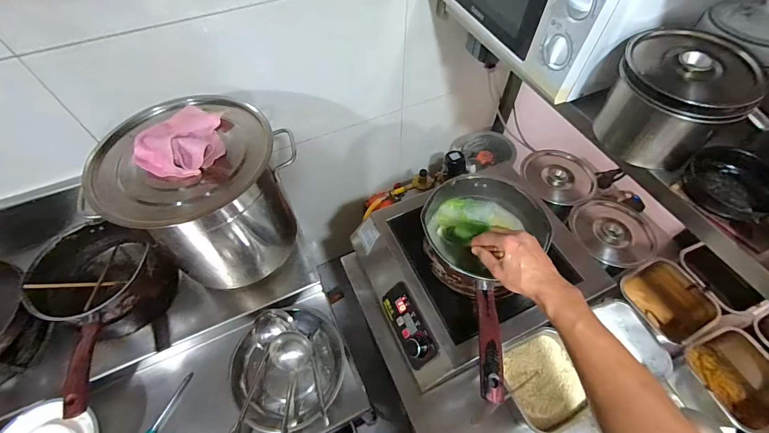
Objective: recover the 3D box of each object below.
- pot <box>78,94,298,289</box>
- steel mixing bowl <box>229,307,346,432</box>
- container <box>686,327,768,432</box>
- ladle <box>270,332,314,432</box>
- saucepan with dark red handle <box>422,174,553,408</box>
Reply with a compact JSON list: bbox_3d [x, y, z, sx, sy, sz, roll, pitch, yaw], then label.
[{"bbox_3d":[-0.352,-0.040,0.717,0.268,0.332,0.287,0,56,0],"label":"pot"},{"bbox_3d":[-0.209,0.339,0.752,0.249,0.064,0.218,-21,59,-13],"label":"steel mixing bowl"},{"bbox_3d":[0.641,0.314,0.642,0.146,0.098,0.158,-18,58,-11],"label":"container"},{"bbox_3d":[-0.211,0.409,0.691,0.082,0.060,0.328,3,57,3],"label":"ladle"},{"bbox_3d":[0.170,0.091,0.610,0.204,0.129,0.407,4,43,3],"label":"saucepan with dark red handle"}]

